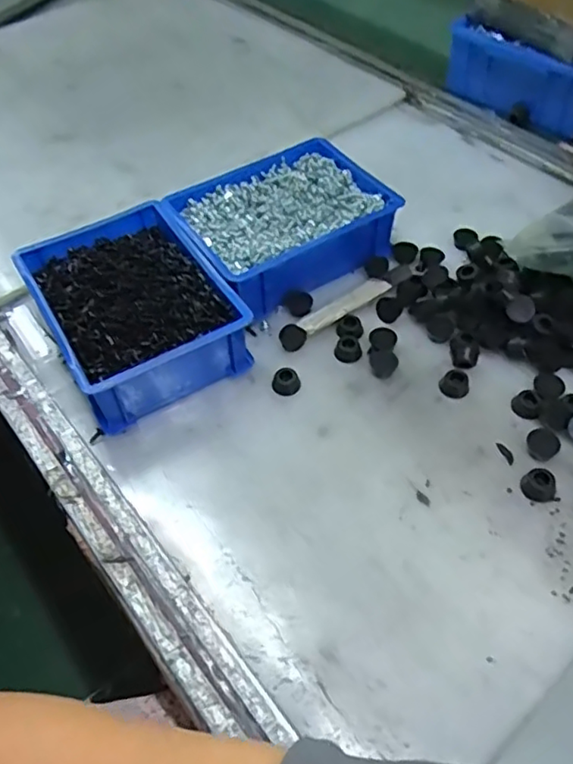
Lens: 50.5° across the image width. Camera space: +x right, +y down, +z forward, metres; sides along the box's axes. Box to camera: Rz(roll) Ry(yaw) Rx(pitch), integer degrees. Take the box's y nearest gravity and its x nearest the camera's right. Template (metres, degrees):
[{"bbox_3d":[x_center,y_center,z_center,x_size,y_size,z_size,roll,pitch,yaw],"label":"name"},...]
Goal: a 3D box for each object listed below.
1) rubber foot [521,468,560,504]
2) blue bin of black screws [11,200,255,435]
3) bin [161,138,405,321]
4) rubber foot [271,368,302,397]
[{"bbox_3d":[0.193,0.078,0.459,0.025,0.013,0.023,5,52,7],"label":"rubber foot"},{"bbox_3d":[-0.140,-0.067,0.557,0.147,0.071,0.203,-28,55,-18],"label":"blue bin of black screws"},{"bbox_3d":[-0.003,-0.156,0.617,0.201,0.070,0.153,-28,55,-18],"label":"bin"},{"bbox_3d":[0.000,0.000,0.530,0.023,0.015,0.018,-28,55,-18],"label":"rubber foot"}]

